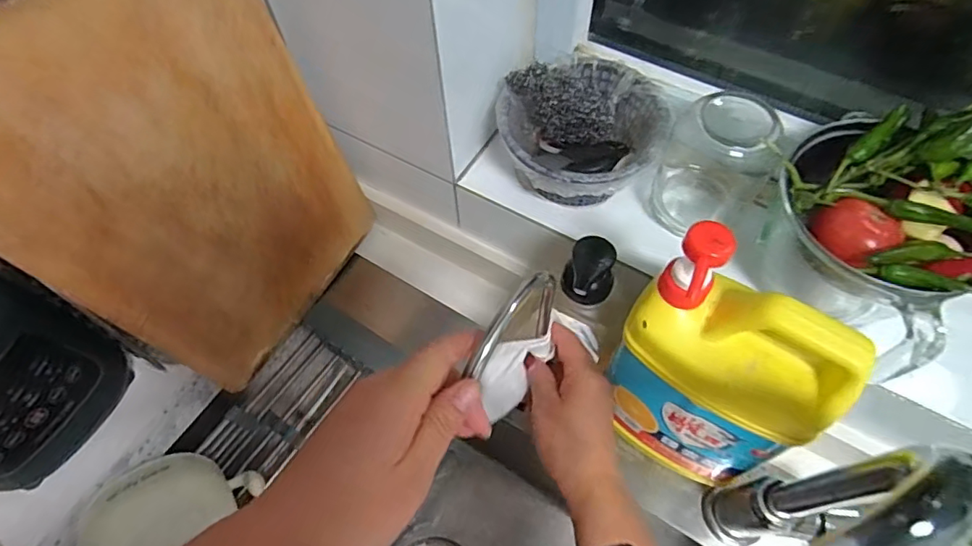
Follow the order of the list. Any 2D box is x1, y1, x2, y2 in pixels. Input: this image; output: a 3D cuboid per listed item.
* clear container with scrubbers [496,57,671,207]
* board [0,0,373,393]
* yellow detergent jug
[{"bbox_3d":[0.085,-0.120,0.494,0.139,0.079,0.140,2,61,3],"label":"clear container with scrubbers"},{"bbox_3d":[-0.227,-0.067,0.447,0.017,0.370,0.246,24,66,23],"label":"board"},{"bbox_3d":[0.163,0.077,0.394,0.136,0.224,0.088,25,65,15],"label":"yellow detergent jug"}]

